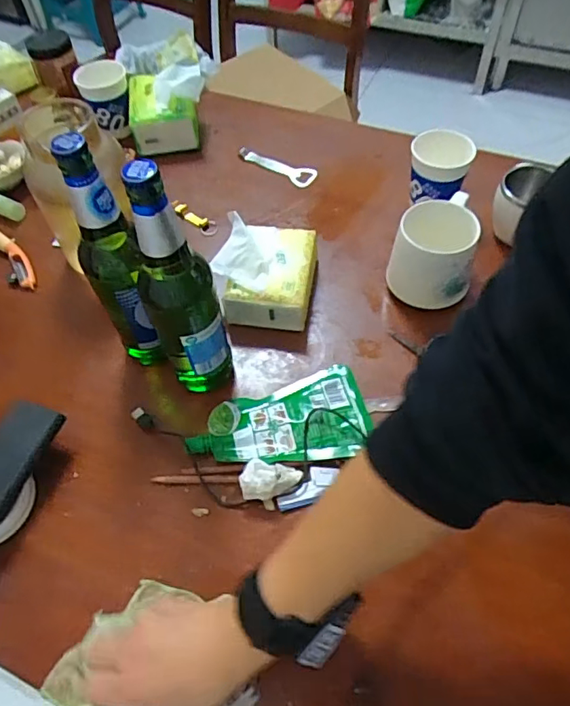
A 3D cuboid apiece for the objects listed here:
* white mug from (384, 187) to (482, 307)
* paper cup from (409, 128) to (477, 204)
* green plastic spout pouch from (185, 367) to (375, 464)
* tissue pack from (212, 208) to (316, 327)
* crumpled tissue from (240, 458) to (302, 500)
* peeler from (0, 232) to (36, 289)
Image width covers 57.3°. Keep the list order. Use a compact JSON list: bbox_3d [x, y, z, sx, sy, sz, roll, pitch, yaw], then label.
[{"bbox_3d":[0.183,-0.122,0.632,0.096,0.099,0.114,16,58,12],"label":"white mug"},{"bbox_3d":[0.205,-0.236,0.697,0.074,0.097,0.070,-1,56,1],"label":"paper cup"},{"bbox_3d":[-0.004,0.079,0.553,0.186,0.015,0.102,-17,57,-9],"label":"green plastic spout pouch"},{"bbox_3d":[-0.022,-0.099,0.643,0.121,0.066,0.122,7,57,6],"label":"tissue pack"},{"bbox_3d":[-0.014,0.123,0.512,0.060,0.030,0.035,-9,56,-4],"label":"crumpled tissue"},{"bbox_3d":[-0.377,-0.138,0.707,0.036,0.023,0.143,-34,62,-19],"label":"peeler"}]

